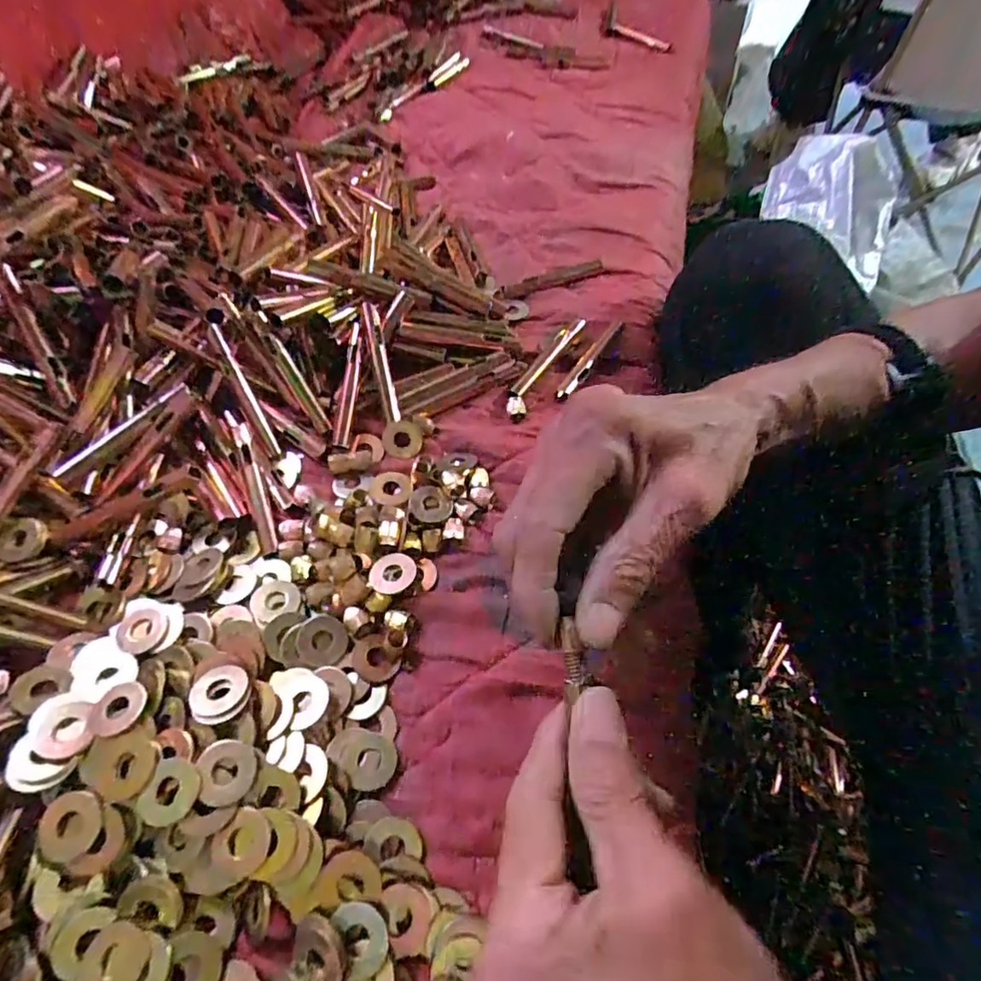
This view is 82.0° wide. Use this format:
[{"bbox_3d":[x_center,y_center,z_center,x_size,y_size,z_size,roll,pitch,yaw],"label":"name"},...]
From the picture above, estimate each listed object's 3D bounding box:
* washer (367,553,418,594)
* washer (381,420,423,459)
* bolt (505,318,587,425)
[{"bbox_3d":[-0.052,0.043,0.297,0.024,0.004,0.023,0,54,-1],"label":"washer"},{"bbox_3d":[-0.056,-0.032,0.356,0.024,0.023,0.004,9,13,-13],"label":"washer"},{"bbox_3d":[0.036,-0.085,0.384,0.017,0.014,0.097,25,61,16],"label":"bolt"}]

